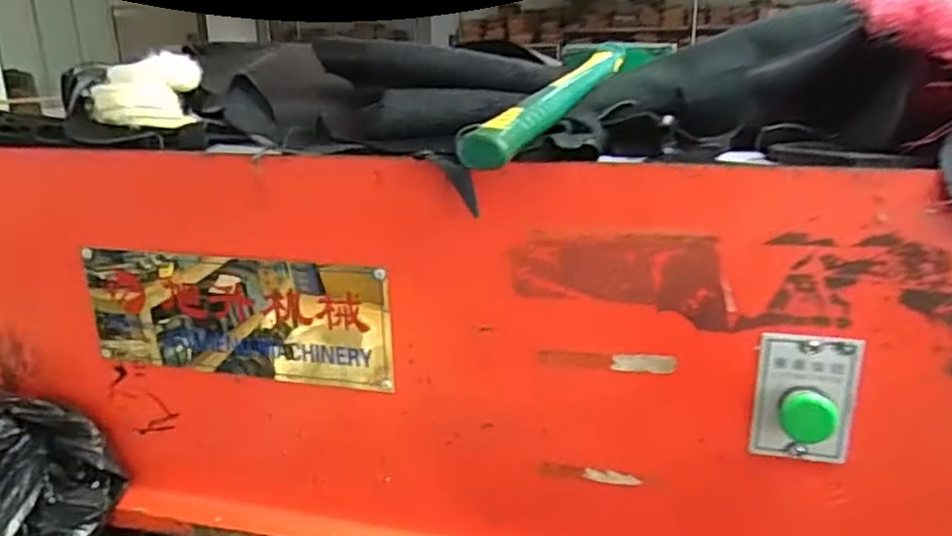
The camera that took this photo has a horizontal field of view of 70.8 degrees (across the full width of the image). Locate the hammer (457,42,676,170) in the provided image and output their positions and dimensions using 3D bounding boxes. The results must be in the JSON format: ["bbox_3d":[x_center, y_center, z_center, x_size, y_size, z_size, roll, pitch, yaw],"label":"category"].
[{"bbox_3d":[0.065,-0.129,0.494,0.087,0.024,0.282,10,32,26],"label":"hammer"}]

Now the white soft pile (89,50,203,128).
[{"bbox_3d":[-0.282,-0.152,0.575,0.087,0.058,0.049,-5,17,-21],"label":"white soft pile"}]

